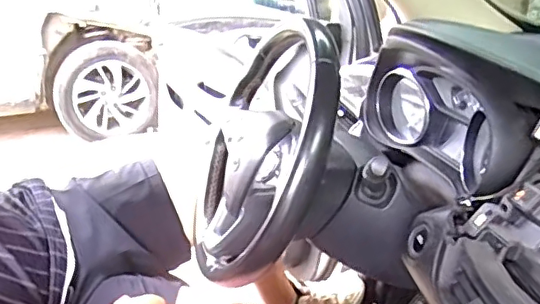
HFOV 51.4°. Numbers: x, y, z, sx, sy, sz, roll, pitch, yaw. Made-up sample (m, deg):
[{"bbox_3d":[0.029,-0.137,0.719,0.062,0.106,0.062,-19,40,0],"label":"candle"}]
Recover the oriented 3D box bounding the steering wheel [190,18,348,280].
[{"bbox_3d":[0.008,0.008,0.755,0.103,0.333,0.337,19,-4,-22],"label":"steering wheel"}]

